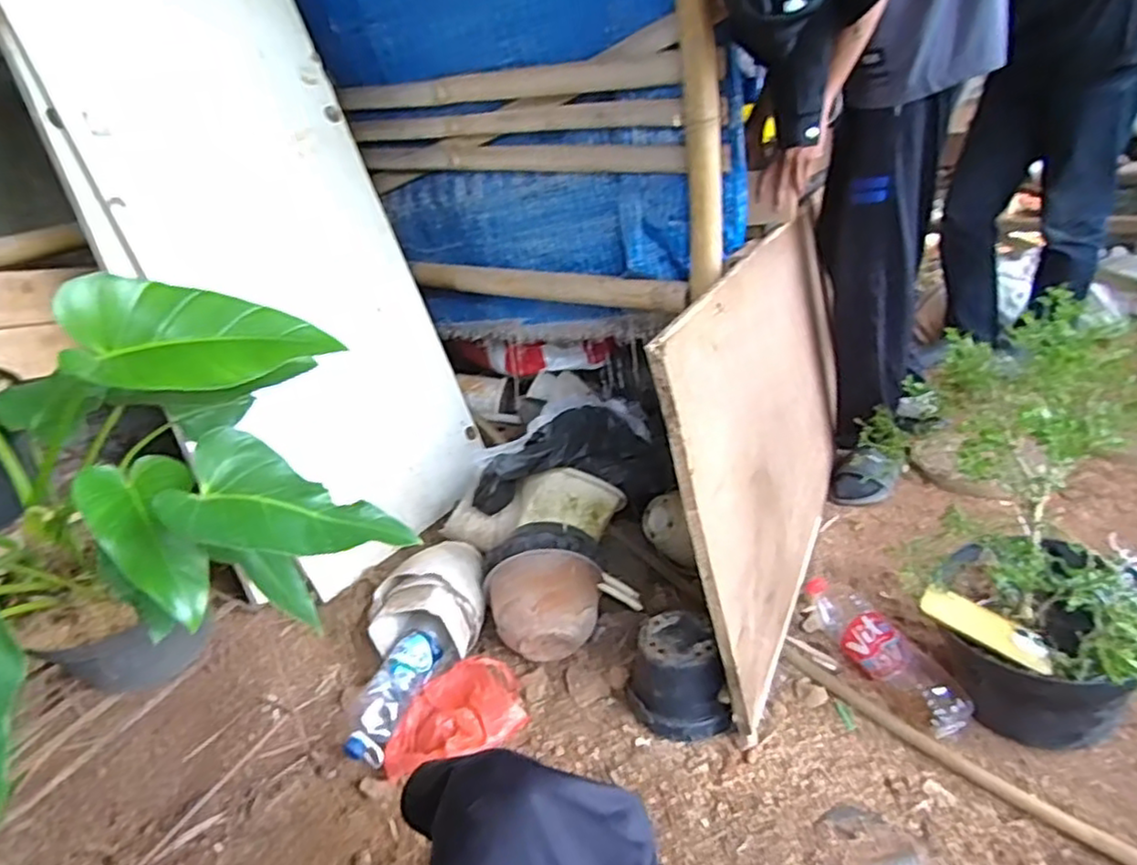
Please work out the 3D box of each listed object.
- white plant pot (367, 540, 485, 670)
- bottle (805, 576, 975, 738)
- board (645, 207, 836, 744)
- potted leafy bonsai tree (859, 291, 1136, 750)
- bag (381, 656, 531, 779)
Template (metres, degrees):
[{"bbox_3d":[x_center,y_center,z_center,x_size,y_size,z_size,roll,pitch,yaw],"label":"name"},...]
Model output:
[{"bbox_3d":[-0.248,0.302,1.278,0.190,0.145,0.228,-2,23,9],"label":"white plant pot"},{"bbox_3d":[0.499,0.345,1.107,0.092,0.086,0.343,-13,24,-17],"label":"bottle"},{"bbox_3d":[0.407,-0.026,1.265,0.026,0.628,1.017,-5,22,34],"label":"board"},{"bbox_3d":[0.582,0.135,0.907,0.337,0.542,0.272,5,25,23],"label":"potted leafy bonsai tree"},{"bbox_3d":[-0.184,0.460,1.105,0.223,0.055,0.194,-9,23,-7],"label":"bag"}]

